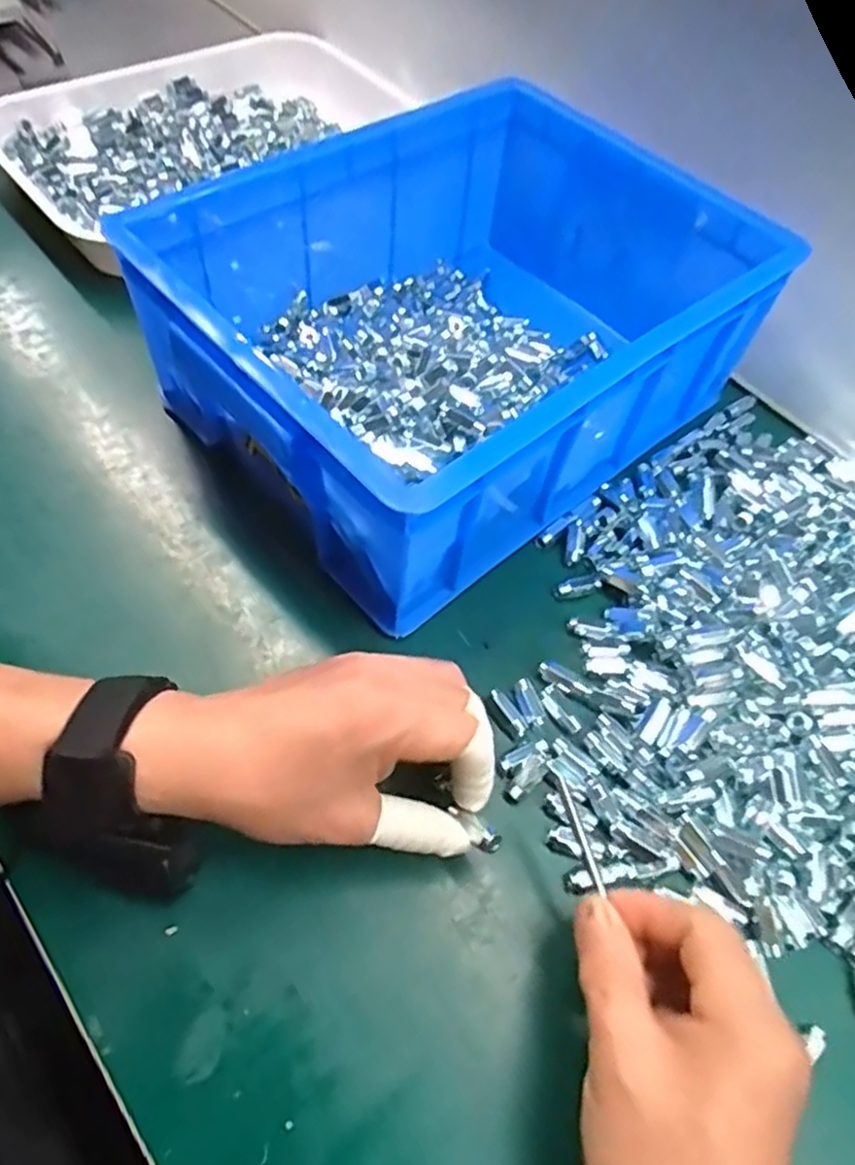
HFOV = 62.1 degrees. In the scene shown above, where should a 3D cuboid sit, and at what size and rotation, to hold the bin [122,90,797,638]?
[{"bbox_3d":[0.027,-0.174,0.463,0.344,0.129,0.259,-36,68,-23],"label":"bin"}]

